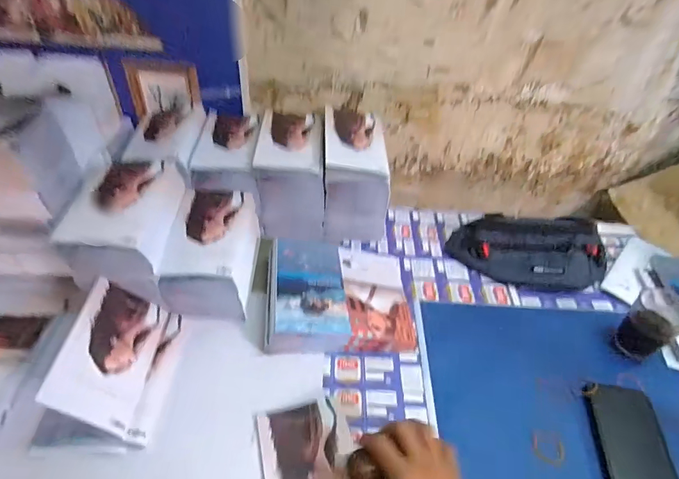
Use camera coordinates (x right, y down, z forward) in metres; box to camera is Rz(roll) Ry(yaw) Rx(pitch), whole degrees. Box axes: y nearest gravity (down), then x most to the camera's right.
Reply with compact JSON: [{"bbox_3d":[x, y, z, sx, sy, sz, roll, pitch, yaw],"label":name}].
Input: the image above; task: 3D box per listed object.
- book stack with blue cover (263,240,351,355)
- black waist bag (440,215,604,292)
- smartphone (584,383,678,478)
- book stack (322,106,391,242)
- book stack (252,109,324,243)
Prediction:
[{"bbox_3d":[-0.050,0.077,0.599,0.114,0.048,0.196,-1,44,-6],"label":"book stack with blue cover"},{"bbox_3d":[0.331,0.015,0.693,0.264,0.059,0.128,4,42,-1],"label":"black waist bag"},{"bbox_3d":[0.348,0.254,0.472,0.079,0.013,0.164,10,47,6],"label":"smartphone"},{"bbox_3d":[0.026,-0.117,0.733,0.107,0.165,0.174,2,44,-3],"label":"book stack"},{"bbox_3d":[-0.088,-0.121,0.734,0.109,0.149,0.179,-1,44,-5],"label":"book stack"}]

